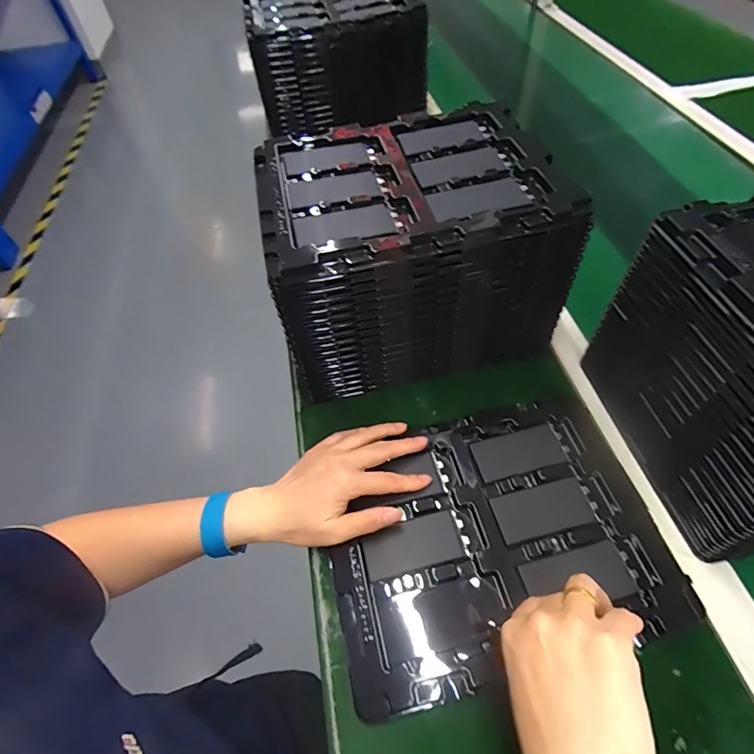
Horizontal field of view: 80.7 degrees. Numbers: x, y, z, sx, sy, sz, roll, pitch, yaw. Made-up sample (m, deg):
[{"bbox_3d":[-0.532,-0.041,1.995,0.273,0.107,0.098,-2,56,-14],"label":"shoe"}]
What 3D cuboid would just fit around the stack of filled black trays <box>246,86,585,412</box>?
[{"bbox_3d":[0.035,-0.130,0.483,0.272,0.187,0.215,-10,54,-3],"label":"stack of filled black trays"}]

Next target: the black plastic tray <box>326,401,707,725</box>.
[{"bbox_3d":[0.090,0.136,0.388,0.261,0.016,0.212,-13,54,-5],"label":"black plastic tray"}]

